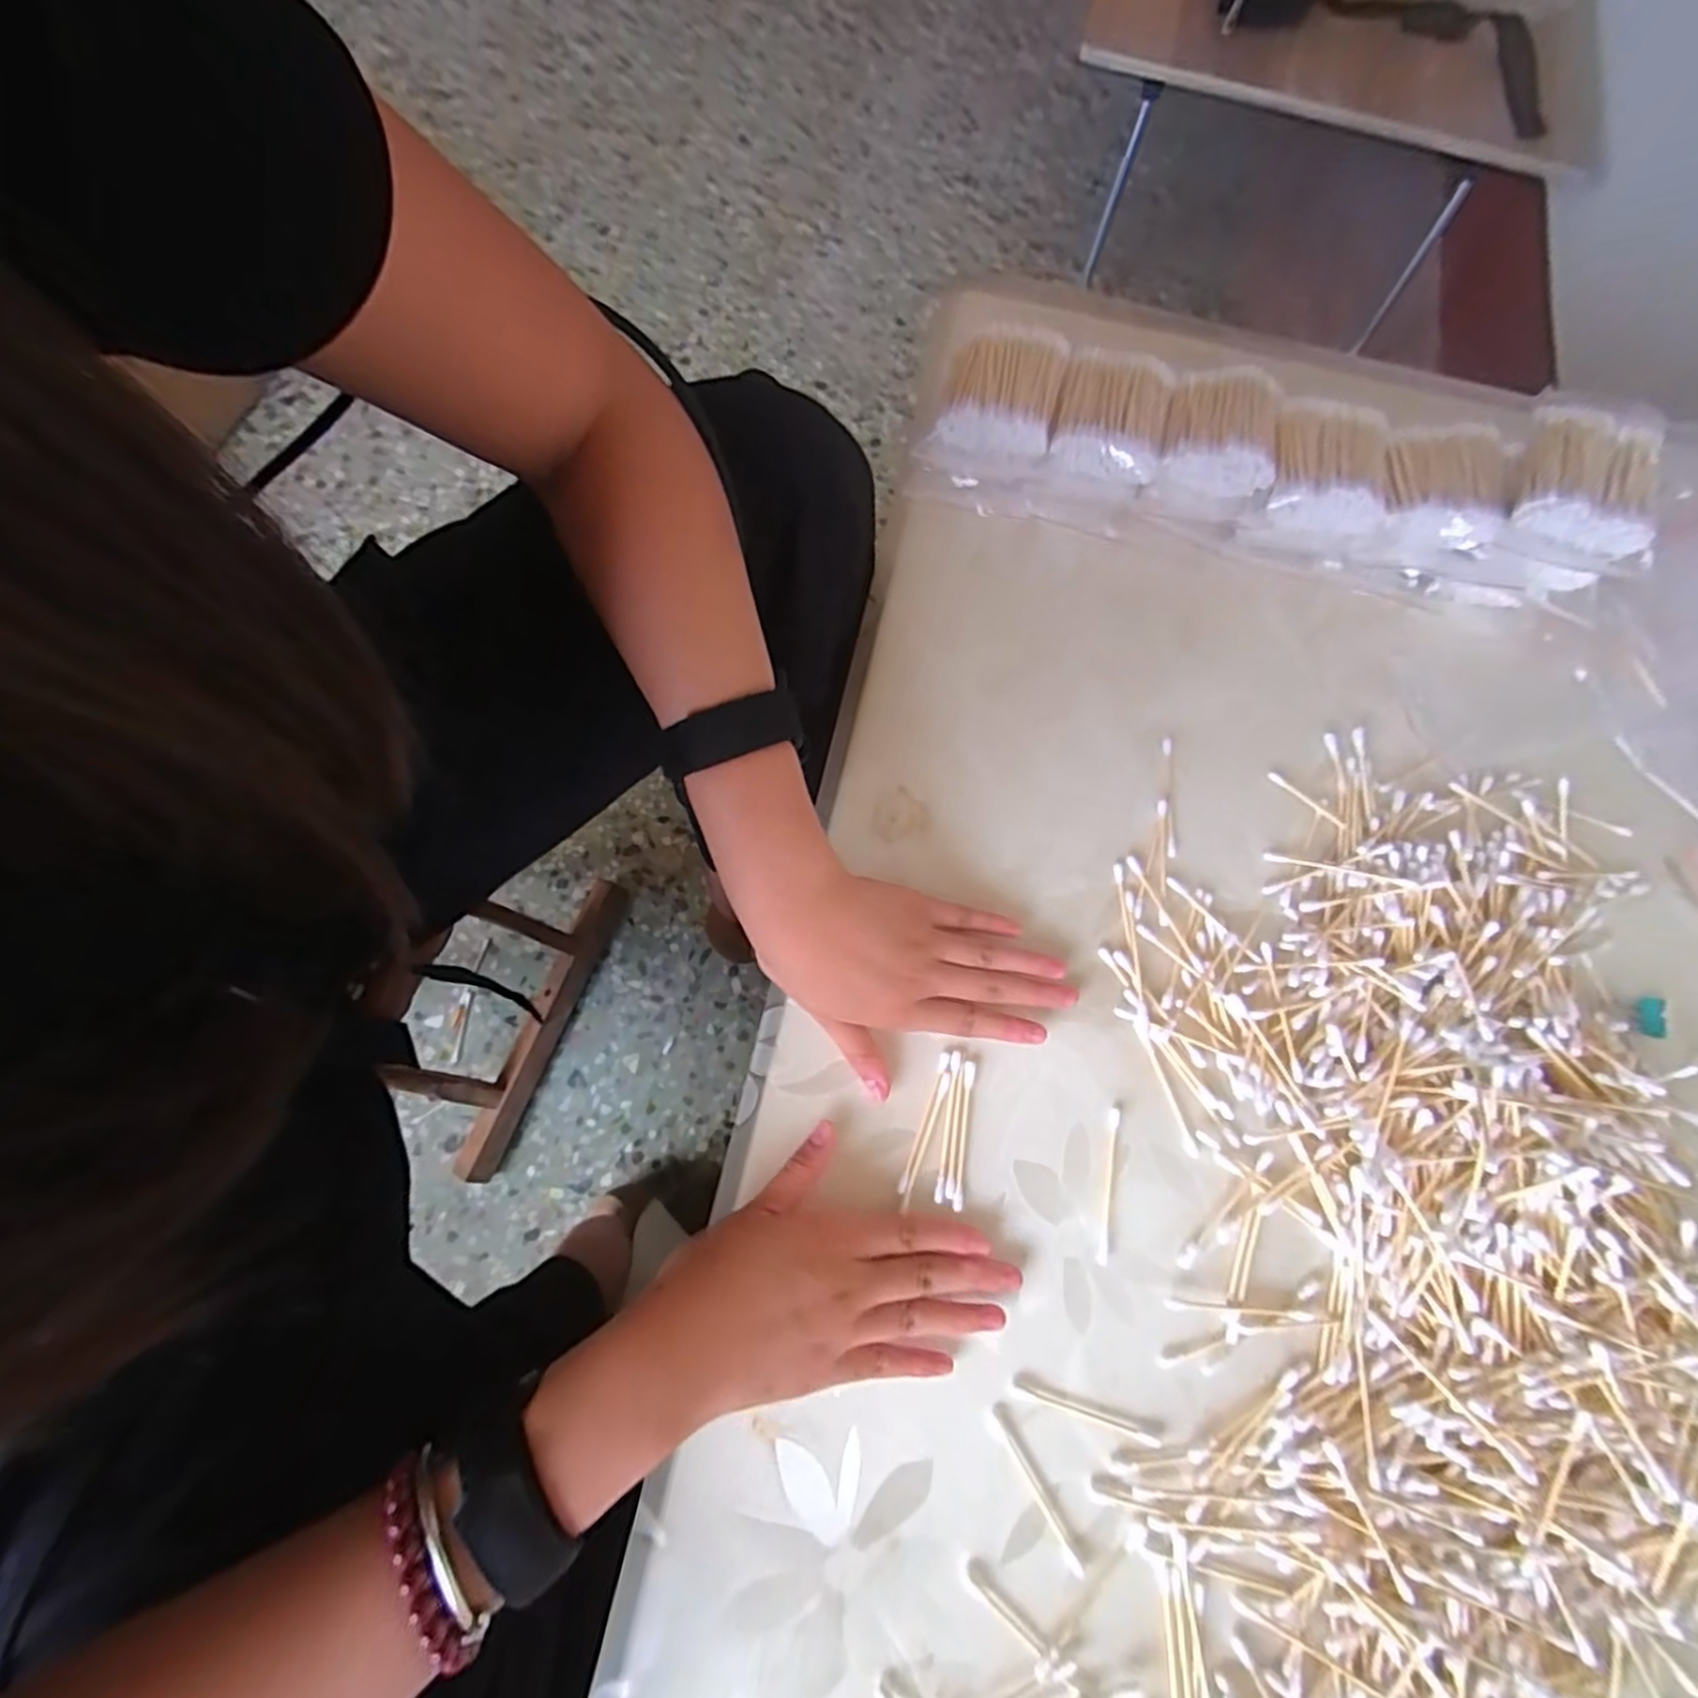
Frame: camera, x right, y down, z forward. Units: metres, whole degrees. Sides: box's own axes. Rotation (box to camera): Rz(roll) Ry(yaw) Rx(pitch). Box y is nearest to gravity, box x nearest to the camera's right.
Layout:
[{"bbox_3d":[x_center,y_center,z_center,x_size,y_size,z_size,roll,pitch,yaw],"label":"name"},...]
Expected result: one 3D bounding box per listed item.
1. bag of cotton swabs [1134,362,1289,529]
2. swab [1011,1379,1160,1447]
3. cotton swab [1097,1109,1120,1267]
[{"bbox_3d":[0.213,-0.234,0.432,0.064,0.051,0.082,16,74,3],"label":"bag of cotton swabs"},{"bbox_3d":[0.106,0.252,0.325,0.067,0.004,0.006,18,74,3],"label":"swab"},{"bbox_3d":[0.125,0.162,0.351,0.005,0.005,0.069,10,74,1],"label":"cotton swab"}]

